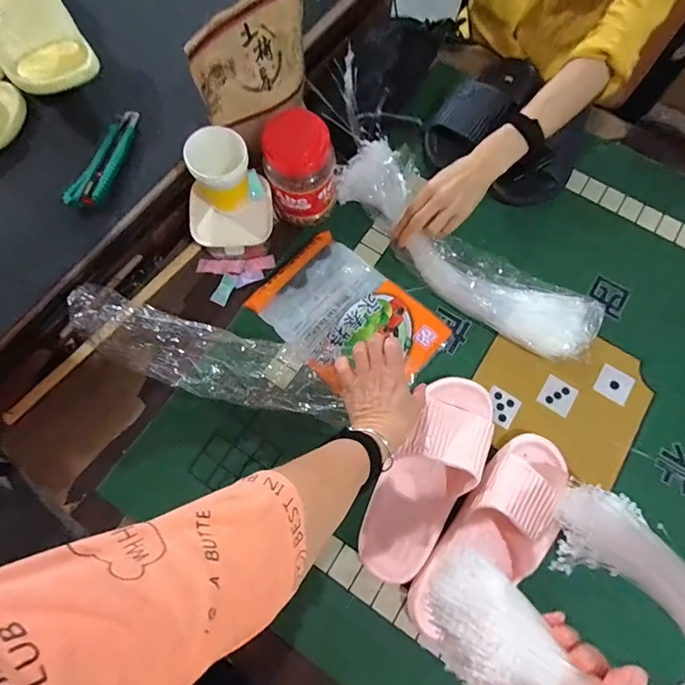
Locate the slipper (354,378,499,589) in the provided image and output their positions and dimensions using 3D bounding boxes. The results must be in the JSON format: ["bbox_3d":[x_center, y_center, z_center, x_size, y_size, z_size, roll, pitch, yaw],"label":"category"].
[{"bbox_3d":[0.107,0.158,0.523,0.090,0.067,0.257,29,75,7],"label":"slipper"}]

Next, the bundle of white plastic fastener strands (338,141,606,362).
[{"bbox_3d":[0.166,-0.126,0.615,0.416,0.068,0.116,39,77,10],"label":"bundle of white plastic fastener strands"}]

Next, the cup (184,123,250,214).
[{"bbox_3d":[-0.154,-0.213,0.560,0.071,0.110,0.071,0,73,-1],"label":"cup"}]

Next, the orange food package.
[{"bbox_3d":[0.009,-0.034,0.607,0.239,0.012,0.165,42,76,11],"label":"orange food package"}]

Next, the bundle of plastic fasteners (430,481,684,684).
[{"bbox_3d":[0.193,0.221,0.383,0.241,0.205,0.125,-14,73,-6],"label":"bundle of plastic fasteners"}]

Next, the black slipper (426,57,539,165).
[{"bbox_3d":[0.227,-0.391,0.706,0.106,0.069,0.256,31,75,8],"label":"black slipper"}]

